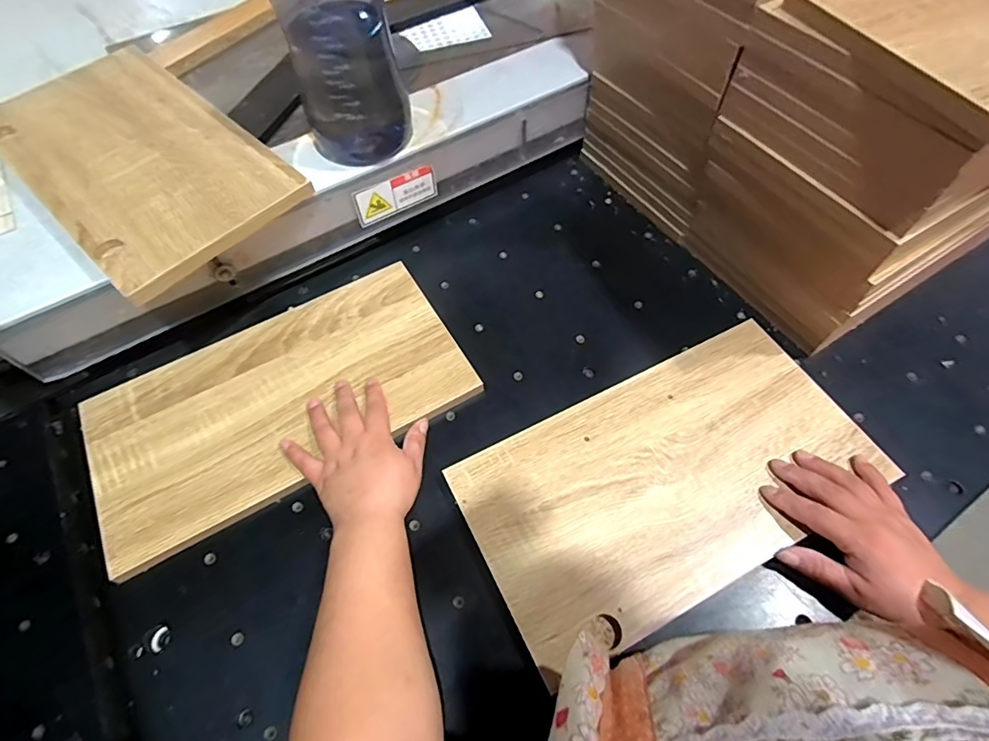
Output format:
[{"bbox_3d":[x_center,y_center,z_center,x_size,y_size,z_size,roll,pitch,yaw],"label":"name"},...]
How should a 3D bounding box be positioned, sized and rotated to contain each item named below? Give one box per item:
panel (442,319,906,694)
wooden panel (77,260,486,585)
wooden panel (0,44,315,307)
[{"bbox_3d":[0.158,0.094,0.466,0.359,0.013,0.194,-25,65,-11],"label":"panel"},{"bbox_3d":[-0.217,0.024,0.523,0.361,0.018,0.200,-28,66,-12],"label":"wooden panel"},{"bbox_3d":[-0.378,-0.229,0.539,0.365,0.014,0.195,39,69,19],"label":"wooden panel"}]

